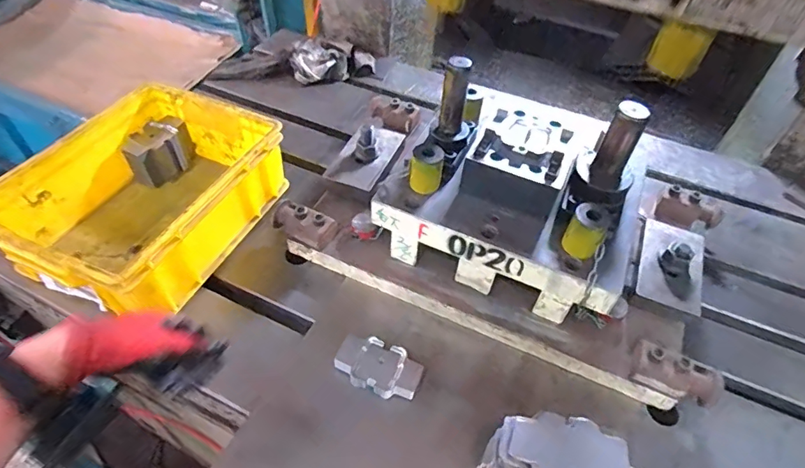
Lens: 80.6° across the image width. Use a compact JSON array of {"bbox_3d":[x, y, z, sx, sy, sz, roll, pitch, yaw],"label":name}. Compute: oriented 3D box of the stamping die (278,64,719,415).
[{"bbox_3d":[0.156,-0.056,0.665,0.576,0.221,0.347,22,51,15],"label":"stamping die"}]

